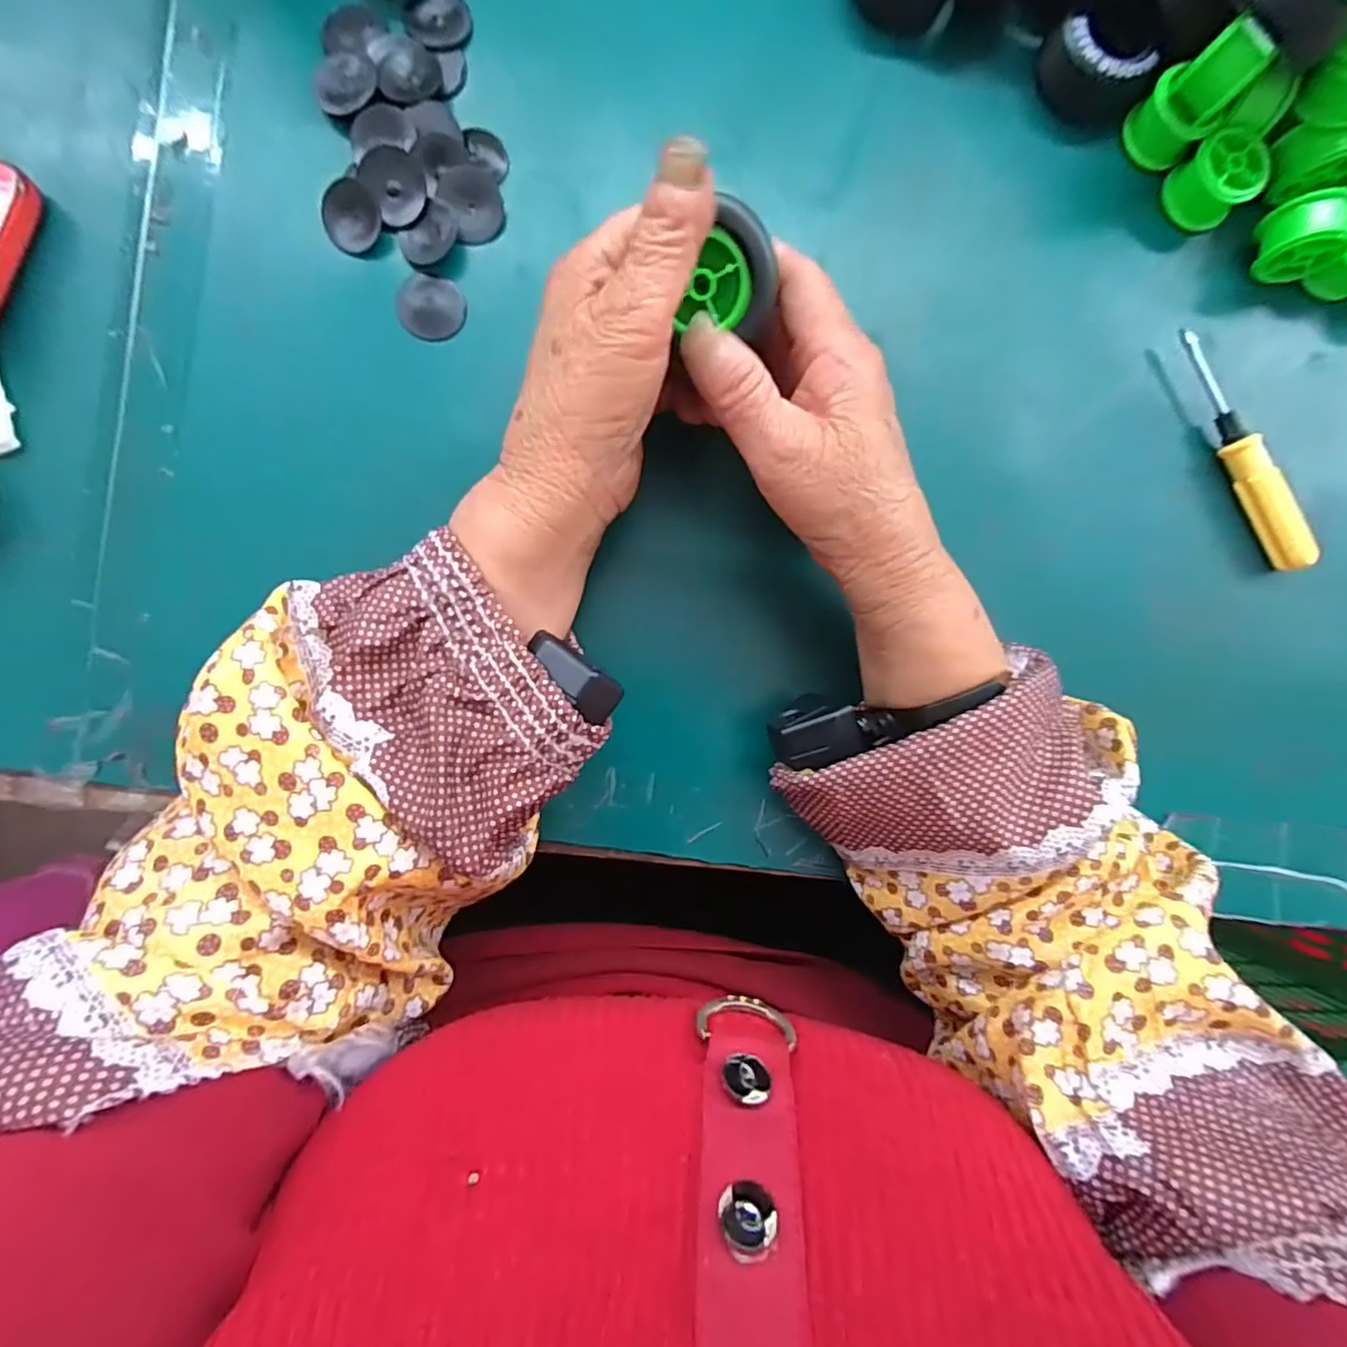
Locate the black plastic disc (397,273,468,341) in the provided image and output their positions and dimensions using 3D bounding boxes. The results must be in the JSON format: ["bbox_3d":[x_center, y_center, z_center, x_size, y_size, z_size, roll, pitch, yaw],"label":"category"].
[{"bbox_3d":[-0.105,-0.159,0.264,0.027,0.005,0.028,0,89,-6],"label":"black plastic disc"}]

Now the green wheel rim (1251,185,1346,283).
[{"bbox_3d":[0.296,-0.205,0.290,0.033,0.037,0.029,-1,89,-6],"label":"green wheel rim"}]

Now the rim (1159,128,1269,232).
[{"bbox_3d":[0.258,-0.235,0.293,0.038,0.029,0.033,-42,93,-5],"label":"rim"}]

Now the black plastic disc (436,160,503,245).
[{"bbox_3d":[-0.088,-0.204,0.265,0.026,0.005,0.031,-1,89,-6],"label":"black plastic disc"}]

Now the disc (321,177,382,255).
[{"bbox_3d":[-0.138,-0.196,0.261,0.024,0.006,0.028,-40,93,-5],"label":"disc"}]

